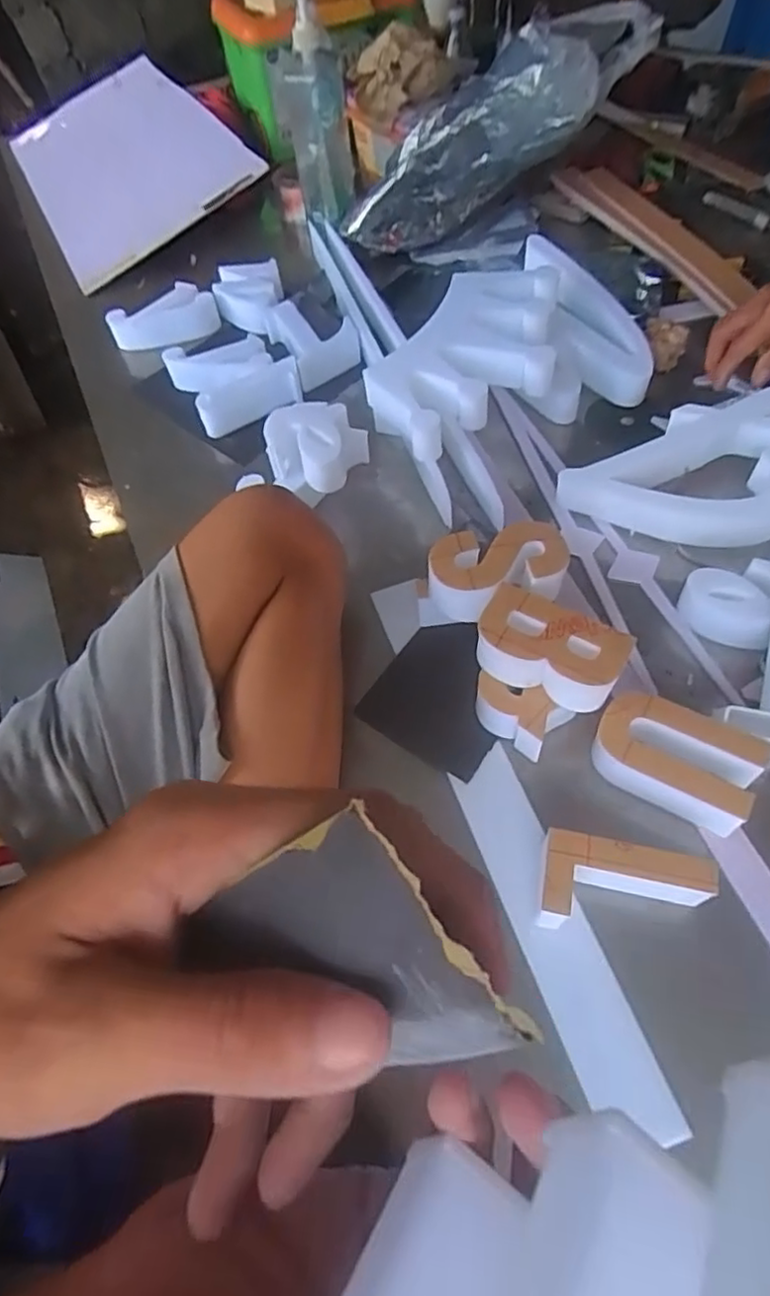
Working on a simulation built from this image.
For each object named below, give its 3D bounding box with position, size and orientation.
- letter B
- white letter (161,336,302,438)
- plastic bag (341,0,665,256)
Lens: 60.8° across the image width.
[{"bbox_3d":[0.123,0.003,0.496,0.104,0.043,0.056,28,63,20],"label":"letter B"},{"bbox_3d":[-0.181,-0.325,0.793,0.126,0.039,0.160,-27,60,-13],"label":"white letter"},{"bbox_3d":[0.132,-0.651,0.834,0.399,0.129,0.124,-15,49,38],"label":"plastic bag"}]

